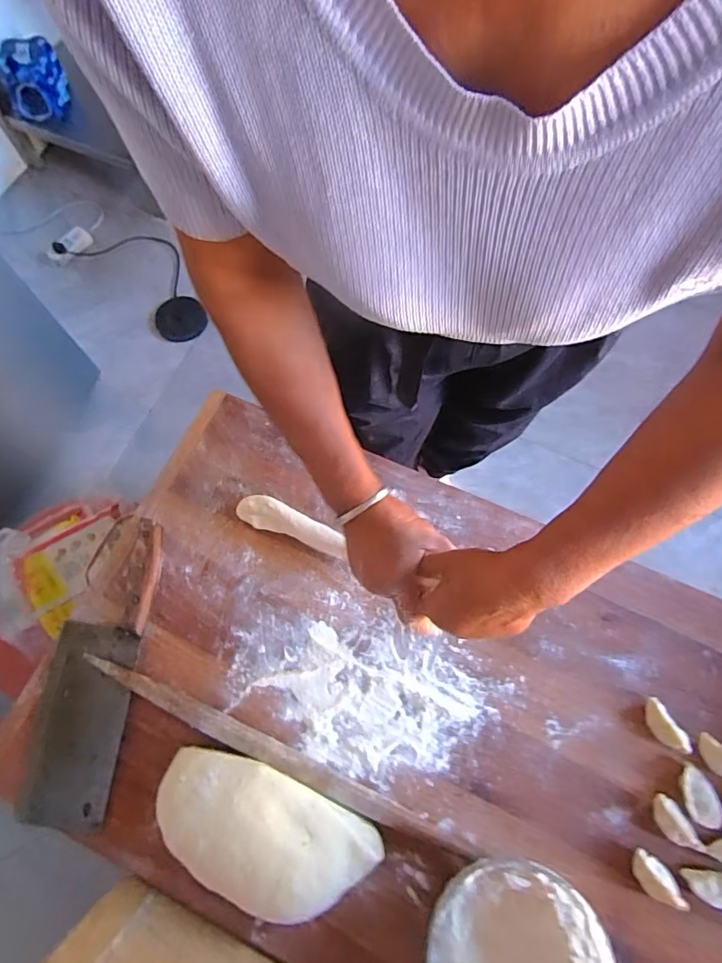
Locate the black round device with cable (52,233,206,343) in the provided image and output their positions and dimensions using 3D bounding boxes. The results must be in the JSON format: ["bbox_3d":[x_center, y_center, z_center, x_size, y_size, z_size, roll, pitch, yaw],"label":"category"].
[{"bbox_3d":[-0.595,-0.579,1.418,0.503,0.026,0.229,38,74,13],"label":"black round device with cable"}]

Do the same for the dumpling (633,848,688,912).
[{"bbox_3d":[0.269,0.363,0.463,0.026,0.019,0.048,-39,74,-13],"label":"dumpling"}]

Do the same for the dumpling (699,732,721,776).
[{"bbox_3d":[0.351,0.269,0.494,0.047,0.021,0.026,40,75,14],"label":"dumpling"}]

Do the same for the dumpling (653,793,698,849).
[{"bbox_3d":[0.291,0.318,0.476,0.022,0.013,0.045,-23,71,-8],"label":"dumpling"}]

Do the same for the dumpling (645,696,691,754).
[{"bbox_3d":[0.300,0.243,0.502,0.022,0.018,0.051,-28,72,-10],"label":"dumpling"}]

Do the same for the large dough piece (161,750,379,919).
[{"bbox_3d":[-0.095,0.324,0.467,0.203,0.054,0.103,24,72,9],"label":"large dough piece"}]

